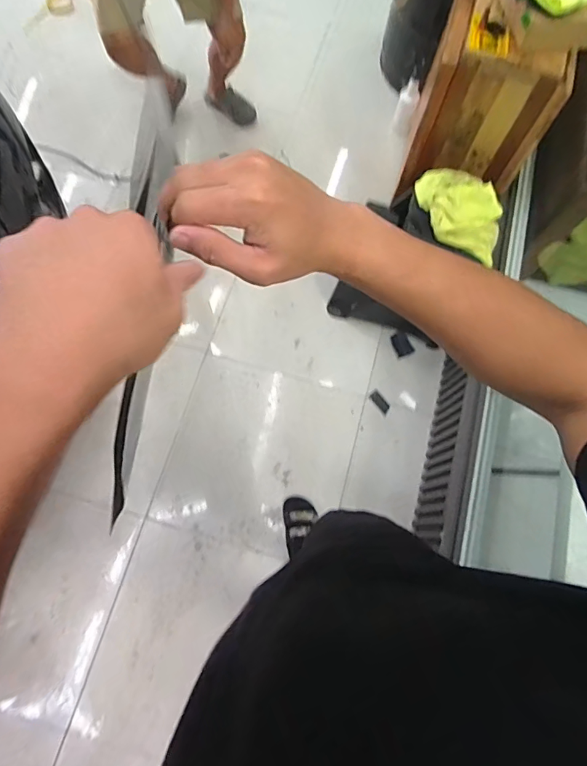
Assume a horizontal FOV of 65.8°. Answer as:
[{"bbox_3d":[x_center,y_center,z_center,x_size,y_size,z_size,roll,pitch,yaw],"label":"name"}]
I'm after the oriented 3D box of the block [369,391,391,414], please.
[{"bbox_3d":[0.314,0.068,1.632,0.038,0.007,0.085,-36,77,-12],"label":"block"}]

